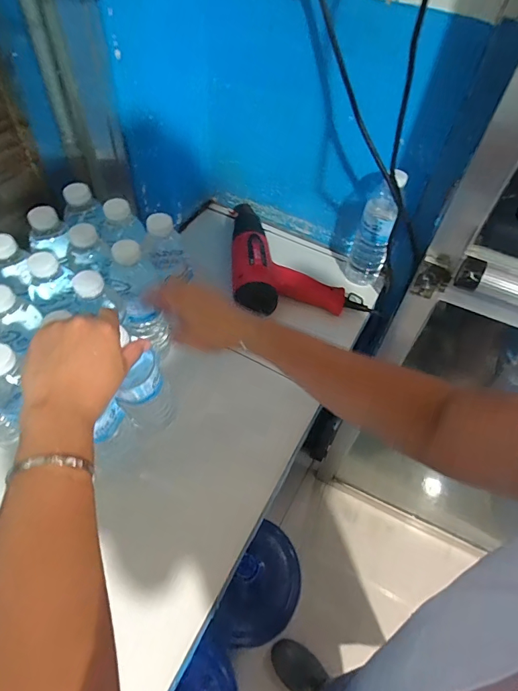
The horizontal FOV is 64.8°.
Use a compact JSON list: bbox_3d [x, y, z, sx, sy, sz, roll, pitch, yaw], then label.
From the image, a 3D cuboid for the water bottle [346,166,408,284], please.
[{"bbox_3d":[0.194,-0.188,0.682,0.063,0.204,0.055,23,56,12],"label":"water bottle"}]

